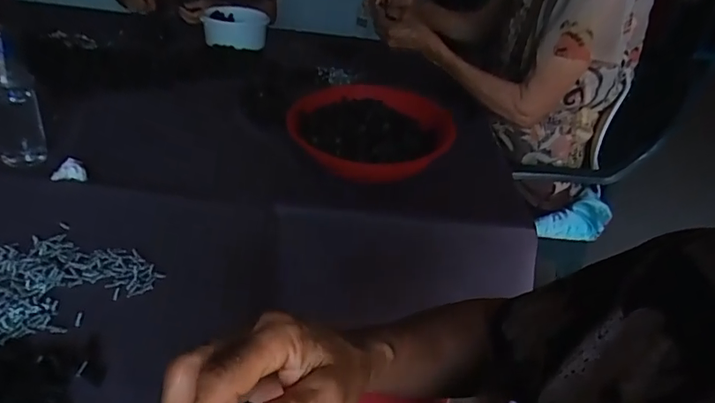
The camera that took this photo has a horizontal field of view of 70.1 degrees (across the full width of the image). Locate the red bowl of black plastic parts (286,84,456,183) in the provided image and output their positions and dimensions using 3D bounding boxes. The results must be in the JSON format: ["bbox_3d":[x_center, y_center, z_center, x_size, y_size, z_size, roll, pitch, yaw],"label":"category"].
[{"bbox_3d":[0.019,-0.110,0.778,0.234,0.067,0.214,6,31,-3],"label":"red bowl of black plastic parts"}]

